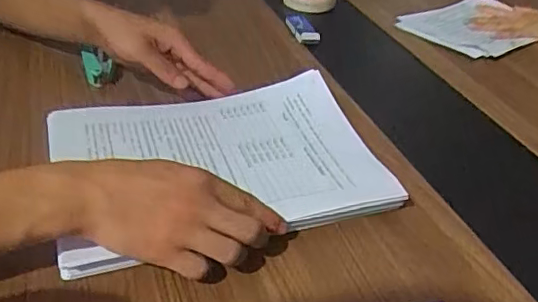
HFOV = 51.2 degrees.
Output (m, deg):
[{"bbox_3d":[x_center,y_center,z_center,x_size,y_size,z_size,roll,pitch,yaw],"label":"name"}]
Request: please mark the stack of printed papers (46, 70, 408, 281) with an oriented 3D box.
[{"bbox_3d":[-0.050,0.005,0.541,0.295,0.025,0.213,-8,37,-17],"label":"stack of printed papers"}]

